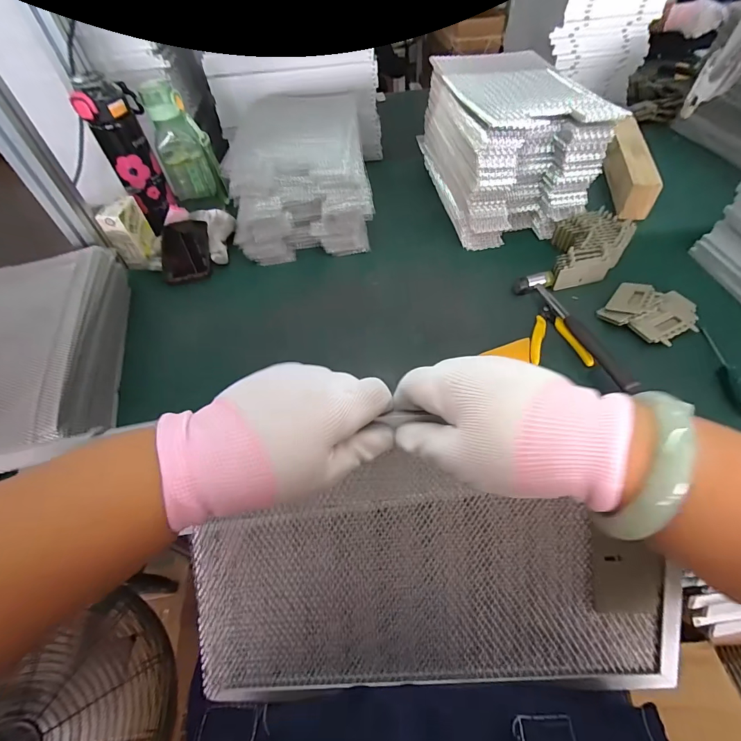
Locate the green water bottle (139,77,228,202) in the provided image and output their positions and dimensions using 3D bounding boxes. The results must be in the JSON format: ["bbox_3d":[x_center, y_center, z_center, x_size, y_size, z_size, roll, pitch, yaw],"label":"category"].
[{"bbox_3d":[-0.342,-0.404,0.714,0.090,0.199,0.066,-22,55,-12],"label":"green water bottle"}]

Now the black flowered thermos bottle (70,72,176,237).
[{"bbox_3d":[-0.414,-0.373,0.682,0.087,0.220,0.073,-24,55,-13],"label":"black flowered thermos bottle"}]

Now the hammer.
[{"bbox_3d":[0.277,-0.060,0.538,0.056,0.033,0.235,-11,53,-4],"label":"hammer"}]

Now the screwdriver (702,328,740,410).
[{"bbox_3d":[0.451,-0.004,0.492,0.018,0.018,0.134,3,53,7],"label":"screwdriver"}]

